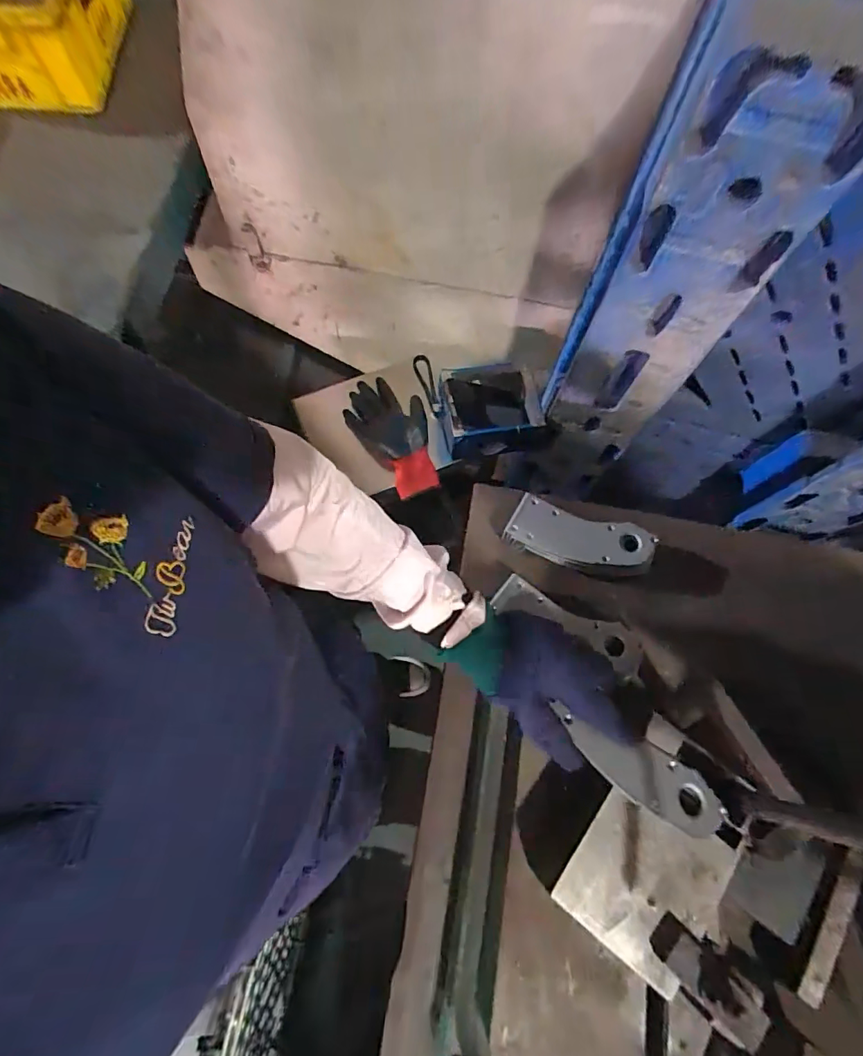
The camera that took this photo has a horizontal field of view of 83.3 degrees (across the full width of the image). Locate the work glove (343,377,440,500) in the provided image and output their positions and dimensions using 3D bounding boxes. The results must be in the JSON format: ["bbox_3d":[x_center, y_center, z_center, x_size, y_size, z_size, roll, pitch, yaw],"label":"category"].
[{"bbox_3d":[-0.054,-0.160,0.817,0.121,0.034,0.209,-34,73,-13],"label":"work glove"}]

